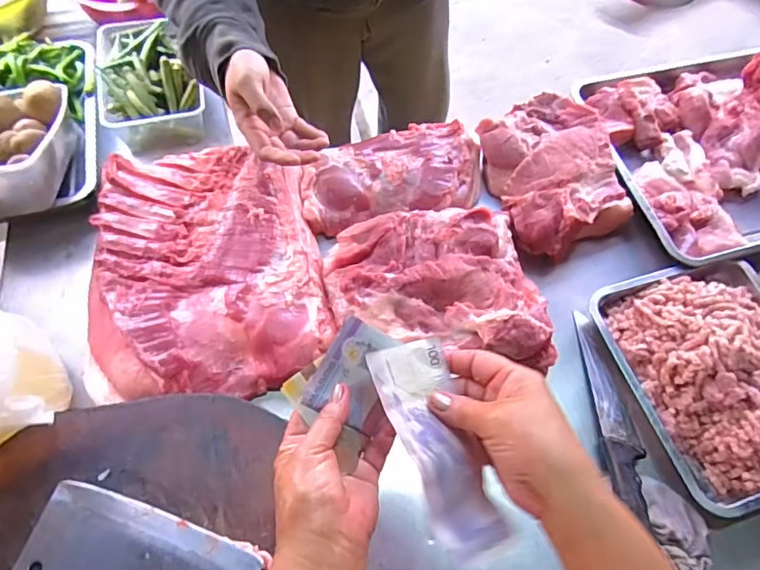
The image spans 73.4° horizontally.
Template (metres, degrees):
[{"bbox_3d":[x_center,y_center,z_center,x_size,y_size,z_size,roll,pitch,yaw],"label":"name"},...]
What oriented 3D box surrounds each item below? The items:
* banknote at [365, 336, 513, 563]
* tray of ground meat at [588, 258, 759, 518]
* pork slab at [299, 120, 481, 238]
[{"bbox_3d":[0.043,0.112,0.365,0.061,0.012,0.148,-8,66,-36],"label":"banknote"},{"bbox_3d":[0.452,0.105,0.656,0.254,0.065,0.303,-14,64,-11],"label":"tray of ground meat"},{"bbox_3d":[0.018,-0.176,0.799,0.285,0.038,0.157,-13,64,-10],"label":"pork slab"}]

